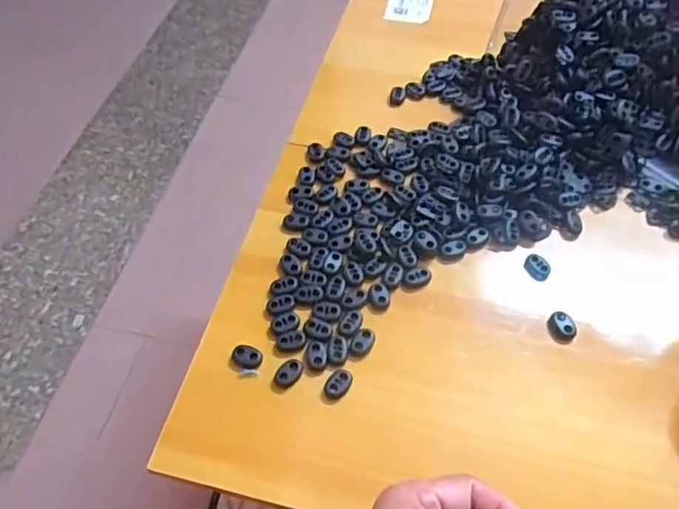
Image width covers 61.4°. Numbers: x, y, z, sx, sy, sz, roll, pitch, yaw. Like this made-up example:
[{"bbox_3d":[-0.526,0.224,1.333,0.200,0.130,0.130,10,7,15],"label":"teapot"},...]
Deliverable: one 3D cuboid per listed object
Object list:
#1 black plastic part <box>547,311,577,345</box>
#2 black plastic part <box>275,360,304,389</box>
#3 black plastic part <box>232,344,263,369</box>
[{"bbox_3d":[0.160,0.053,0.412,0.017,0.009,0.022,-28,60,-18],"label":"black plastic part"},{"bbox_3d":[-0.035,0.081,0.393,0.021,0.004,0.015,-39,64,-23],"label":"black plastic part"},{"bbox_3d":[-0.064,0.072,0.400,0.020,0.005,0.015,23,59,15],"label":"black plastic part"}]

